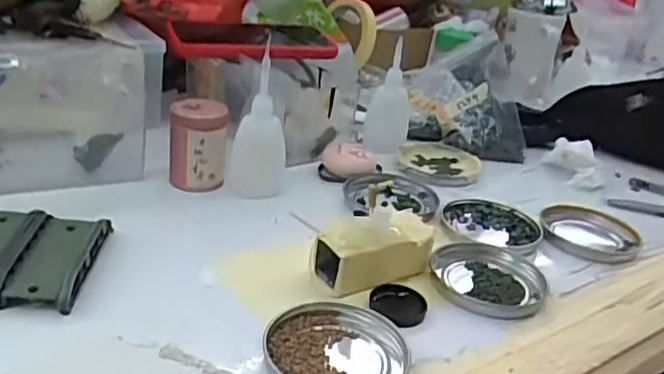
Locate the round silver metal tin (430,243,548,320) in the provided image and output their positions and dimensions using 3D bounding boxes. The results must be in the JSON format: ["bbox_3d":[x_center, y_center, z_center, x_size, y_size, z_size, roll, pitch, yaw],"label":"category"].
[{"bbox_3d":[0.103,0.059,0.441,0.070,0.015,0.078,1,25,-12],"label":"round silver metal tin"}]

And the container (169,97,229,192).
[{"bbox_3d":[-0.107,-0.033,0.519,0.044,0.067,0.037,1,25,-12],"label":"container"}]

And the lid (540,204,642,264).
[{"bbox_3d":[0.211,0.040,0.530,0.076,0.010,0.087,14,25,15],"label":"lid"}]

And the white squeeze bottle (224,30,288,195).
[{"bbox_3d":[-0.059,-0.046,0.522,0.047,0.118,0.039,3,25,-8],"label":"white squeeze bottle"}]

